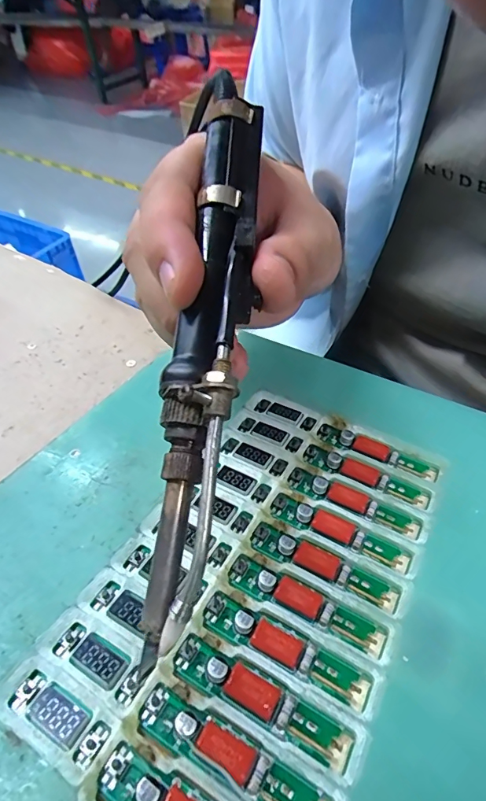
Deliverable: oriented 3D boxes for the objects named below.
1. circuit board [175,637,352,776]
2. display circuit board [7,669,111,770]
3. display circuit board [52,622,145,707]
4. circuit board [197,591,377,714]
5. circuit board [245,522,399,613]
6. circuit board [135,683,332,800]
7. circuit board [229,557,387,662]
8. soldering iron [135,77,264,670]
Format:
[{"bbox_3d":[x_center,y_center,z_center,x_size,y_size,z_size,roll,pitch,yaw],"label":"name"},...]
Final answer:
[{"bbox_3d":[0.005,0.090,0.135,0.056,0.010,0.012,18,51,19],"label":"circuit board"},{"bbox_3d":[-0.054,0.091,0.130,0.032,0.005,0.011,21,52,21],"label":"display circuit board"},{"bbox_3d":[-0.045,0.082,0.141,0.032,0.004,0.011,21,52,21],"label":"display circuit board"},{"bbox_3d":[0.013,0.081,0.147,0.057,0.008,0.012,19,51,20],"label":"circuit board"},{"bbox_3d":[0.030,0.062,0.170,0.057,0.009,0.012,18,51,19],"label":"circuit board"},{"bbox_3d":[-0.004,0.100,0.125,0.057,0.007,0.012,20,51,20],"label":"circuit board"},{"bbox_3d":[0.022,0.071,0.158,0.057,0.009,0.012,17,50,18],"label":"circuit board"},{"bbox_3d":[-0.012,-0.024,0.142,0.024,0.017,0.192,4,75,8],"label":"soldering iron"}]

